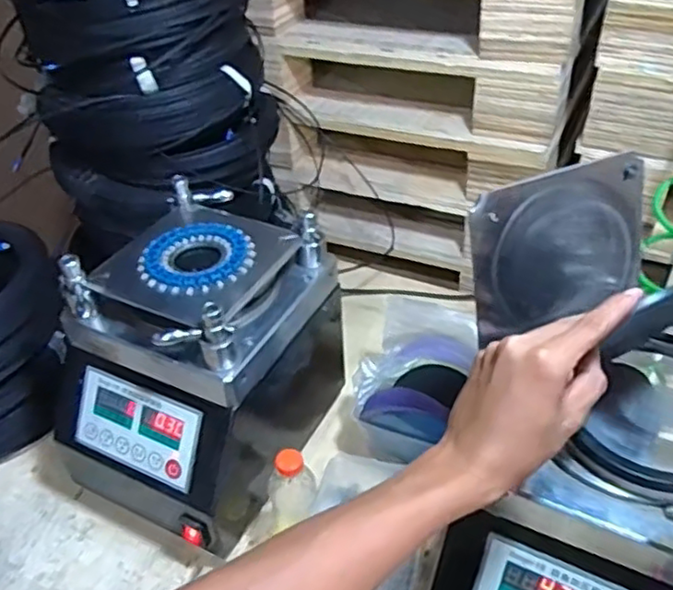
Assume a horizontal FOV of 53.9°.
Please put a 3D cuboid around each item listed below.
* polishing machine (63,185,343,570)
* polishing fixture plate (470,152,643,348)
[{"bbox_3d":[-0.144,0.071,0.745,0.237,0.299,0.289,17,44,25],"label":"polishing machine"},{"bbox_3d":[0.192,-0.043,0.564,0.167,0.128,0.012,-19,25,-13],"label":"polishing fixture plate"}]

